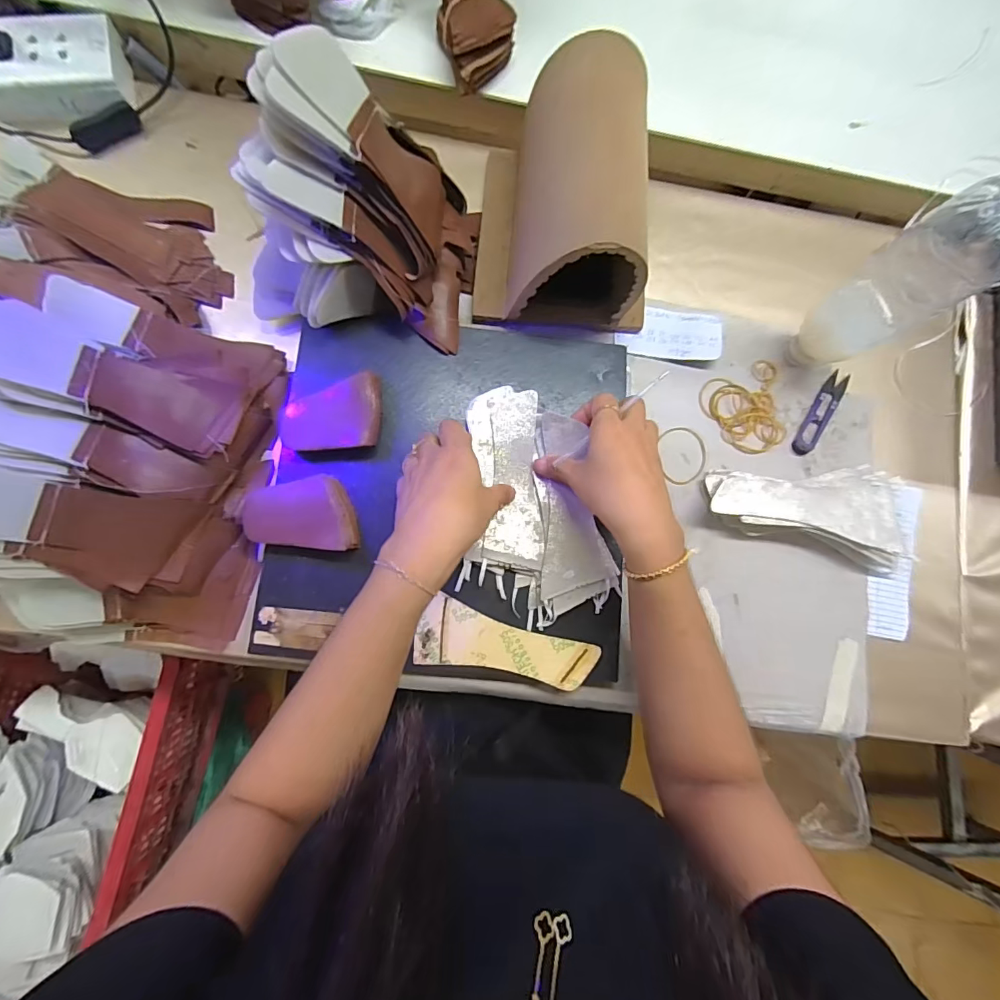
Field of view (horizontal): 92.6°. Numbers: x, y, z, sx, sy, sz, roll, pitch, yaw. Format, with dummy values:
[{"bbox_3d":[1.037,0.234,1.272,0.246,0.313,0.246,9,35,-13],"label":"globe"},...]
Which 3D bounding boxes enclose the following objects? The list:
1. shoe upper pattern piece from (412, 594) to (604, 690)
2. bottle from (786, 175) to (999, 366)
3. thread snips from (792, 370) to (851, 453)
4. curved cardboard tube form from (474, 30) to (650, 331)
[{"bbox_3d":[0.008,0.127,0.404,0.146,0.005,0.052,16,81,-3],"label":"shoe upper pattern piece"},{"bbox_3d":[0.303,-0.160,0.388,0.055,0.199,0.063,-39,88,-9],"label":"bottle"},{"bbox_3d":[0.320,-0.088,0.476,0.023,0.004,0.100,34,81,0],"label":"thread snips"},{"bbox_3d":[0.066,-0.266,0.419,0.167,0.125,0.184,1,82,-5],"label":"curved cardboard tube form"}]

